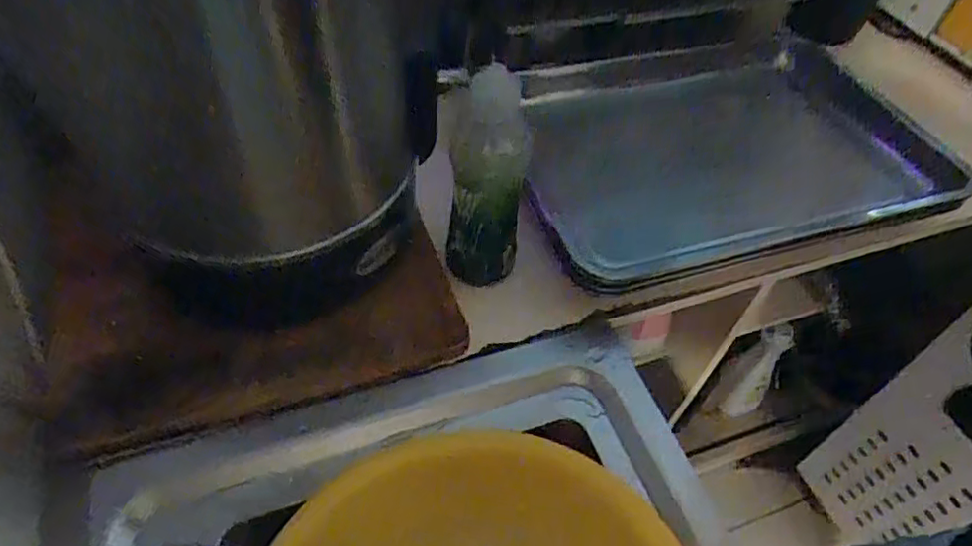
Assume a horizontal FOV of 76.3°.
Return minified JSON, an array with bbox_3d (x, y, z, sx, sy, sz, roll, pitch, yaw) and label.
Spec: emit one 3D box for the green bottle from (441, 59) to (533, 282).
[{"bbox_3d":[-0.001,-0.080,0.568,0.076,0.196,0.073,6,50,0],"label":"green bottle"}]

